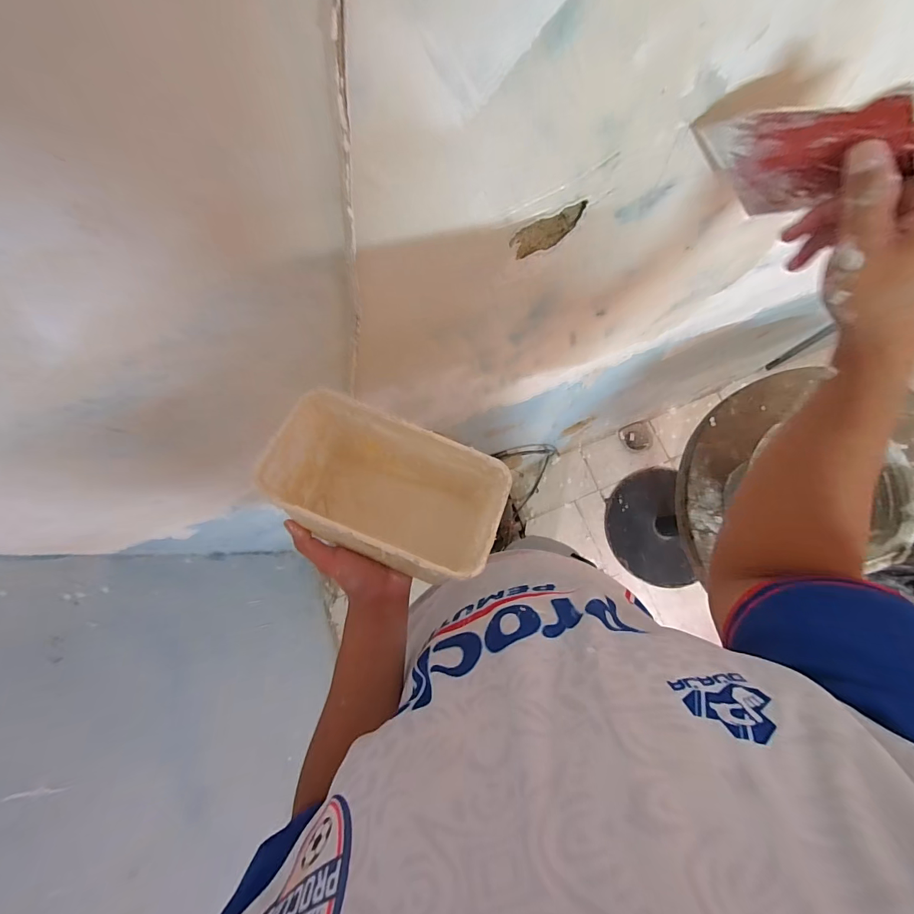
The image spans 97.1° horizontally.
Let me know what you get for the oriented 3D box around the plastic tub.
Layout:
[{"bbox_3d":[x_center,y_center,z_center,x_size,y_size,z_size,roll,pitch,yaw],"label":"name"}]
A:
[{"bbox_3d":[-0.058,0.032,0.392,0.197,0.153,0.112,21,81,5],"label":"plastic tub"}]

